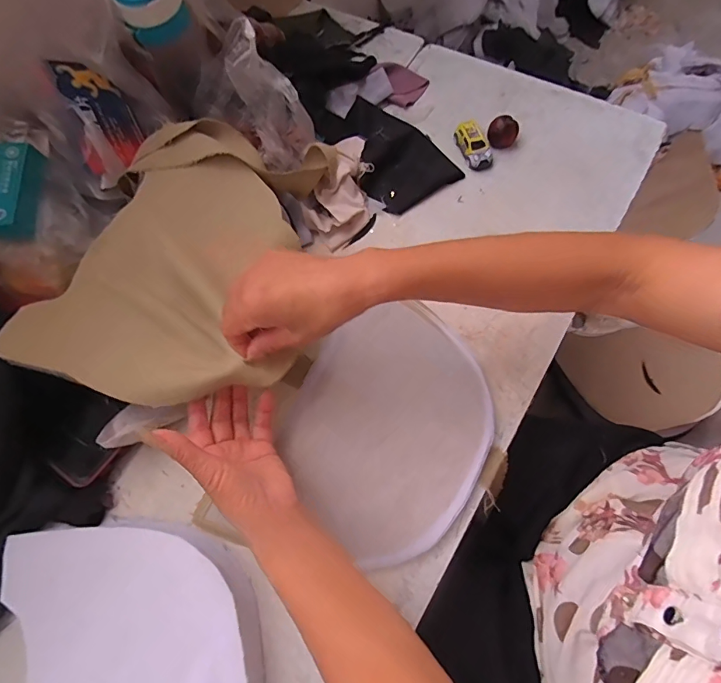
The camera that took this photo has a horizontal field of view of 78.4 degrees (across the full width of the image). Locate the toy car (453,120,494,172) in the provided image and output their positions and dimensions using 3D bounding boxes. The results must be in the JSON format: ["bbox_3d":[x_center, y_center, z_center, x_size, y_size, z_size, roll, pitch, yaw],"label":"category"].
[{"bbox_3d":[0.137,-0.240,0.538,0.029,0.026,0.060,-24,69,-4],"label":"toy car"}]

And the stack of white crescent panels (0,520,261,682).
[{"bbox_3d":[-0.189,0.289,0.359,0.211,0.038,0.274,-11,69,2],"label":"stack of white crescent panels"}]

